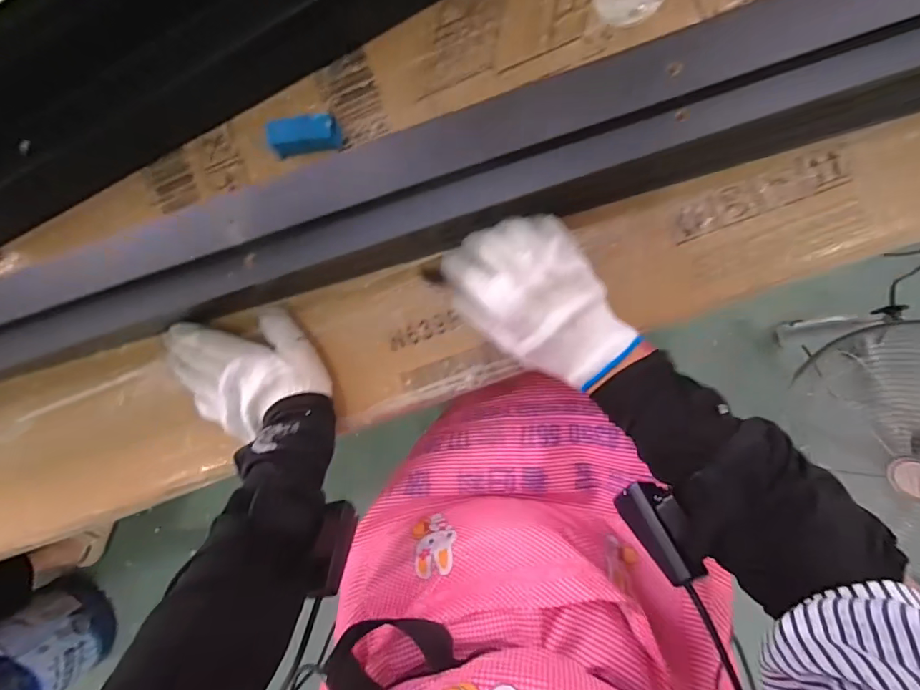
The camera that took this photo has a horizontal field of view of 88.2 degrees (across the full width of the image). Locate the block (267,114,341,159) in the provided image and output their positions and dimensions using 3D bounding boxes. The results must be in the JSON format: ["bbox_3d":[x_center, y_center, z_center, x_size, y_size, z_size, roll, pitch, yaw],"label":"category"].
[{"bbox_3d":[-0.136,-0.184,0.420,0.060,0.026,0.027,-3,91,7],"label":"block"}]

